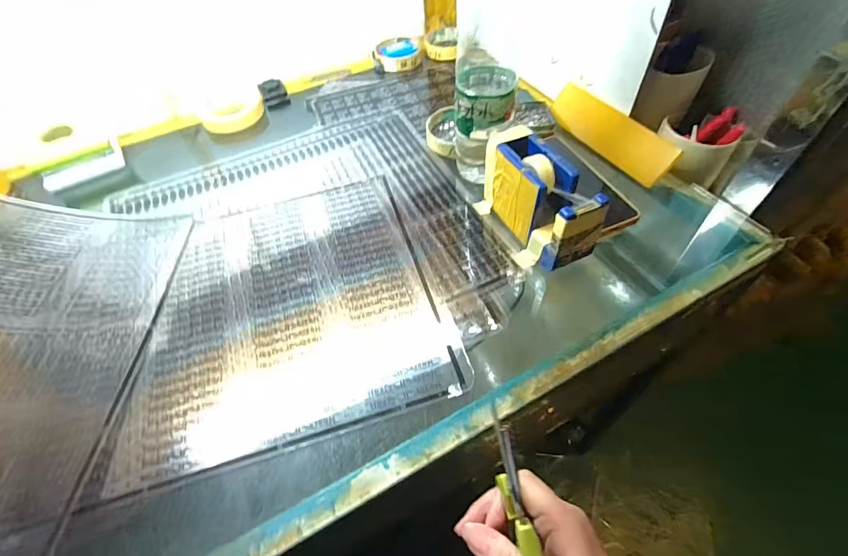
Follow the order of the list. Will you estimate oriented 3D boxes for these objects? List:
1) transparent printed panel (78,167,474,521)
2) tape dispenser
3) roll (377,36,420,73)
[{"bbox_3d":[-0.135,0.019,0.394,0.285,0.009,0.287,-14,53,-8],"label":"transparent printed panel"},{"bbox_3d":[0.109,-0.070,0.390,0.056,0.082,0.143,-23,54,-14],"label":"tape dispenser"},{"bbox_3d":[-0.045,-0.395,0.699,0.074,0.021,0.088,-7,52,-2],"label":"roll"}]

